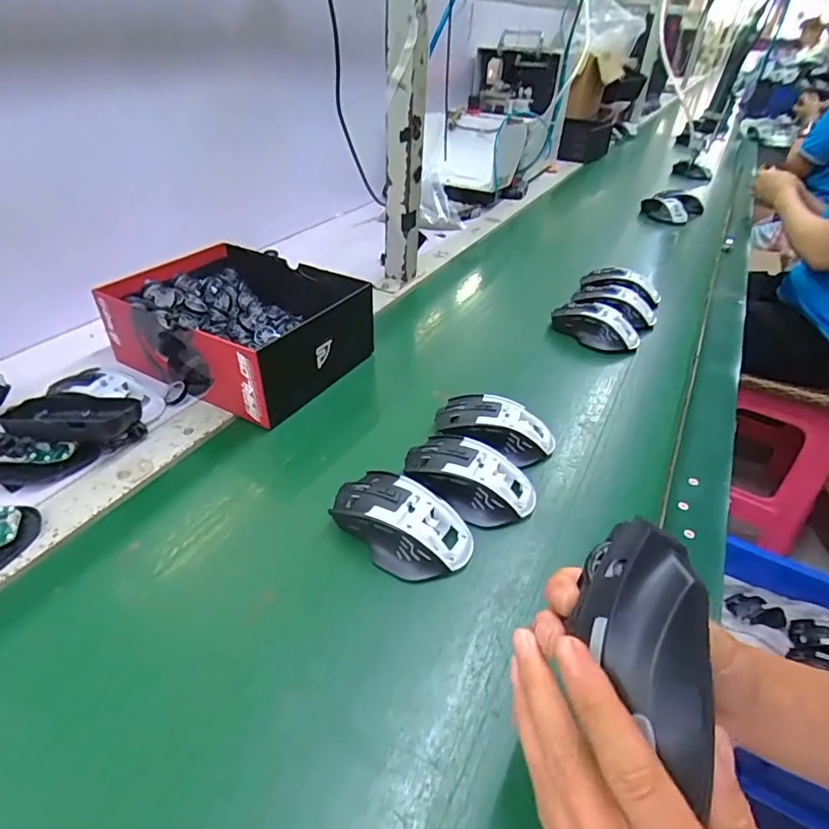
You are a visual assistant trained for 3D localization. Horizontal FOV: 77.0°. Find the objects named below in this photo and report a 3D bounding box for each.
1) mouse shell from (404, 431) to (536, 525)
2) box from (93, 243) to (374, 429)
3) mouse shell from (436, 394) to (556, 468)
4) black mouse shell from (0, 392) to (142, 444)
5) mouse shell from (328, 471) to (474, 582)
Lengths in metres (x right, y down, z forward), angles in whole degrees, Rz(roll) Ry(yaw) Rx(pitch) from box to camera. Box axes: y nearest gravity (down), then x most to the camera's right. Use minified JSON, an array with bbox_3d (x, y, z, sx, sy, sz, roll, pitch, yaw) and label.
[{"bbox_3d":[0.045,0.052,0.448,0.115,0.032,0.071,25,43,26],"label":"mouse shell"},{"bbox_3d":[-0.204,-0.109,0.599,0.256,0.087,0.189,22,41,22],"label":"box"},{"bbox_3d":[0.077,0.014,0.503,0.116,0.036,0.070,12,38,11],"label":"mouse shell"},{"bbox_3d":[-0.307,0.009,0.476,0.114,0.040,0.056,7,38,4],"label":"black mouse shell"},{"bbox_3d":[-0.011,0.082,0.408,0.115,0.036,0.072,25,43,26],"label":"mouse shell"}]

